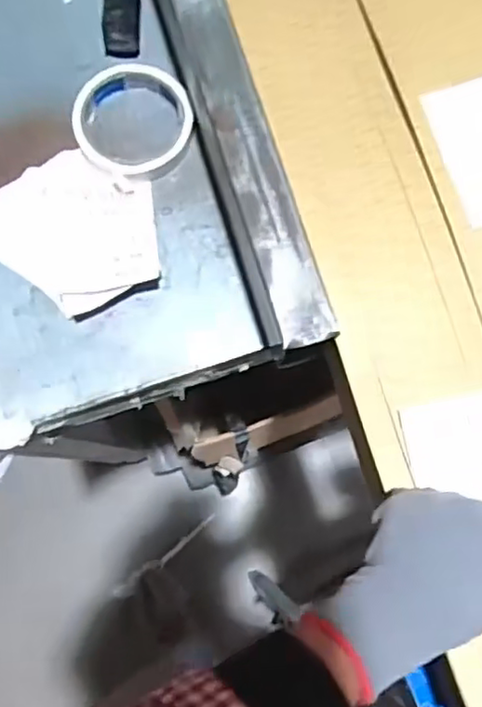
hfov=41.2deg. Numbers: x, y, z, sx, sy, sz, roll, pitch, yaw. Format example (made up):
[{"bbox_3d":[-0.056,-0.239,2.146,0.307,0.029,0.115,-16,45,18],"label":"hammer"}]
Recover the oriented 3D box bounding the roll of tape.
[{"bbox_3d":[-0.088,-0.192,0.518,0.092,0.017,0.103,-14,79,-4],"label":"roll of tape"}]

